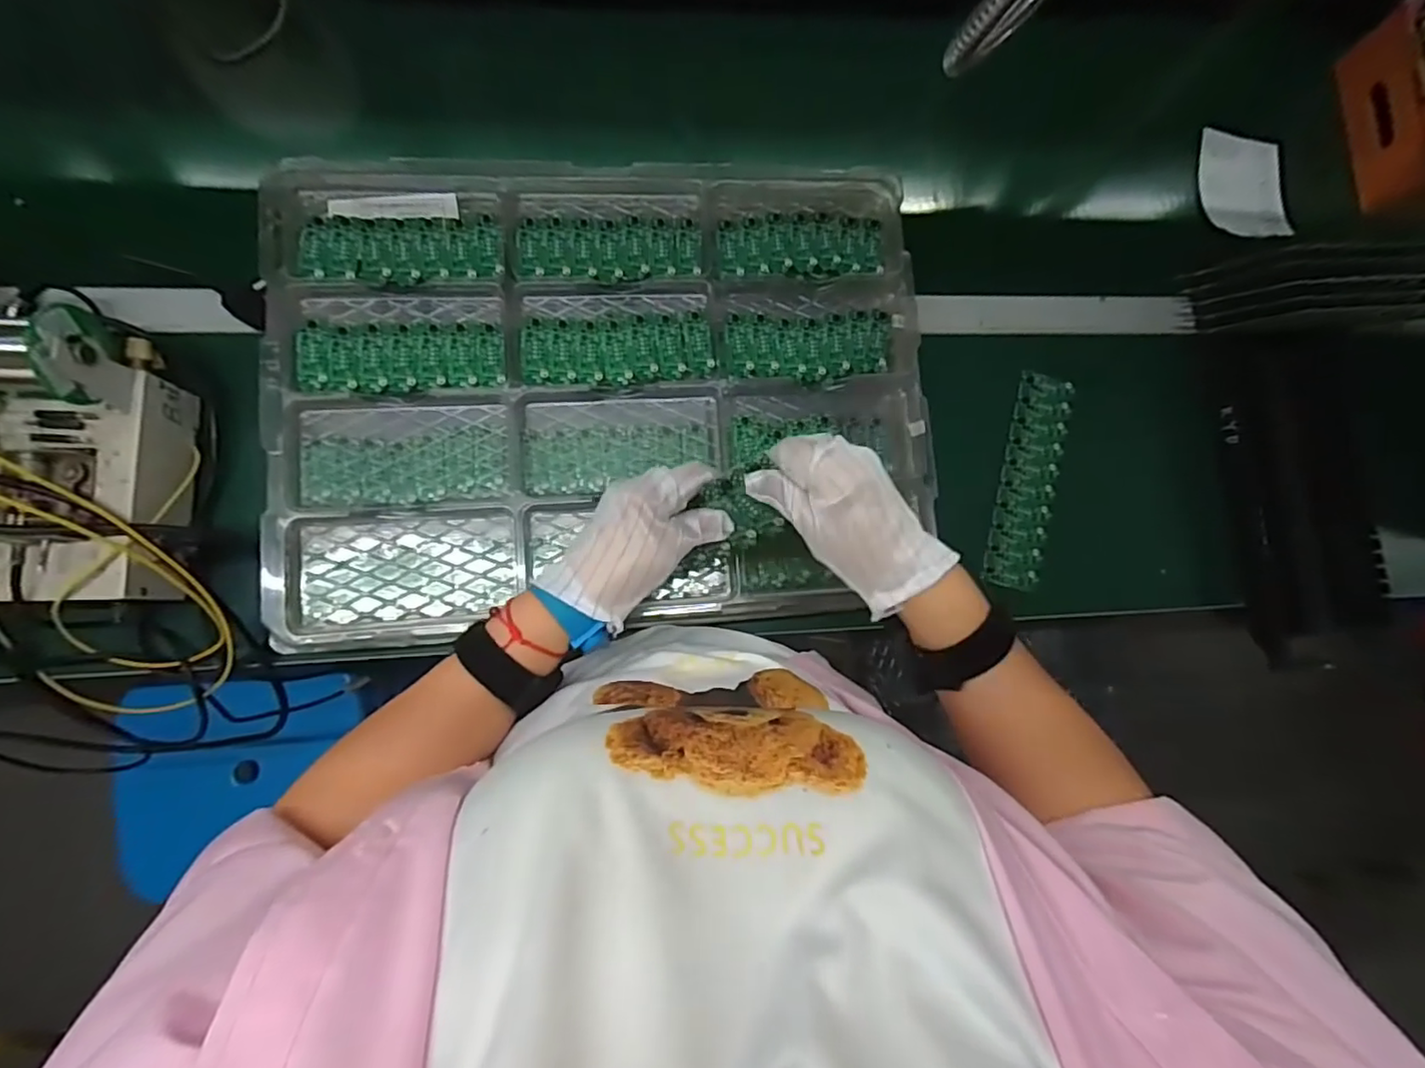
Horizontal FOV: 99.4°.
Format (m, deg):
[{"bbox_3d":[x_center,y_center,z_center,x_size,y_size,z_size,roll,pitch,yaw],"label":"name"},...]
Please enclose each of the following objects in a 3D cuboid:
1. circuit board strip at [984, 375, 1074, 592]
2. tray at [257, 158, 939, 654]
[{"bbox_3d":[0.326,-0.058,0.624,0.057,0.010,0.227,16,82,-5],"label":"circuit board strip"},{"bbox_3d":[-0.086,-0.129,0.526,0.538,0.033,0.399,-4,84,-8],"label":"tray"}]

